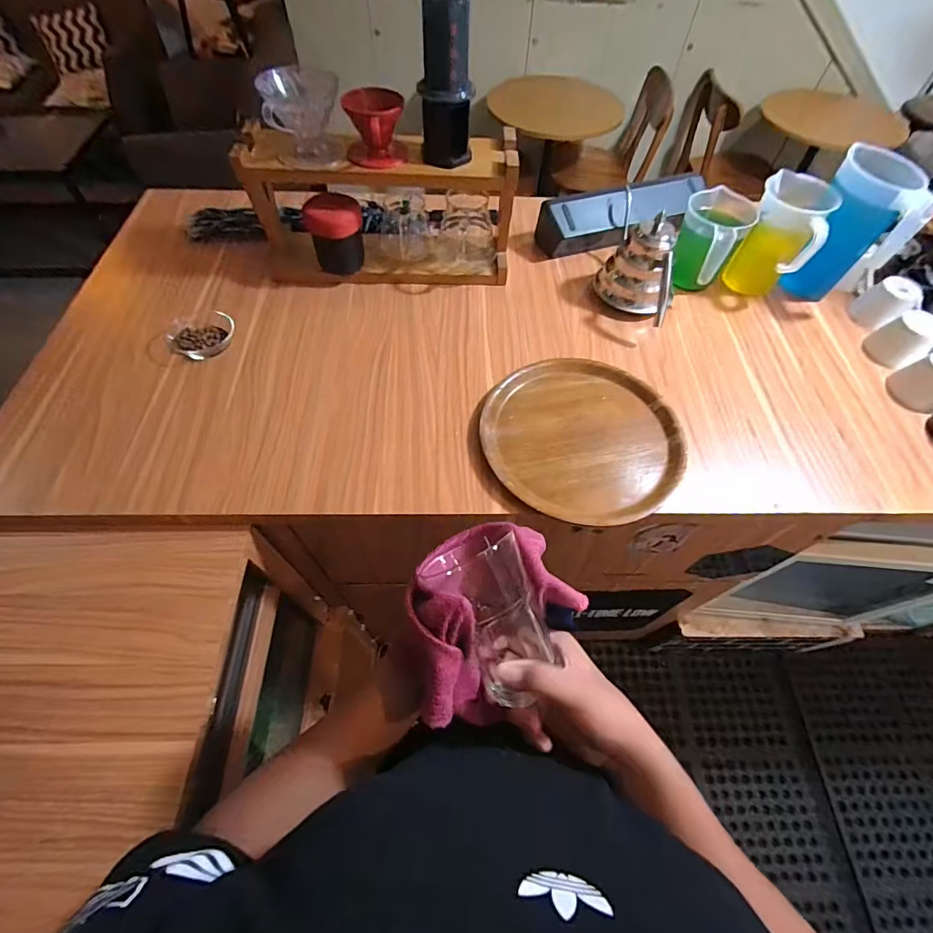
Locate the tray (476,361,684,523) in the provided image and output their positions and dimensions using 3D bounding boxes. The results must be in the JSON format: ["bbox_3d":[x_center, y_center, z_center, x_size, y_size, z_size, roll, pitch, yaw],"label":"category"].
[{"bbox_3d":[0.170,-0.045,0.667,0.274,0.021,0.284,1,59,-1],"label":"tray"}]

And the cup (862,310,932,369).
[{"bbox_3d":[0.748,-0.216,0.766,0.088,0.064,0.084,-32,65,-19],"label":"cup"}]

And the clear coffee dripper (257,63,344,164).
[{"bbox_3d":[-0.241,-0.513,0.664,0.103,0.101,0.095,-13,61,-10],"label":"clear coffee dripper"}]

